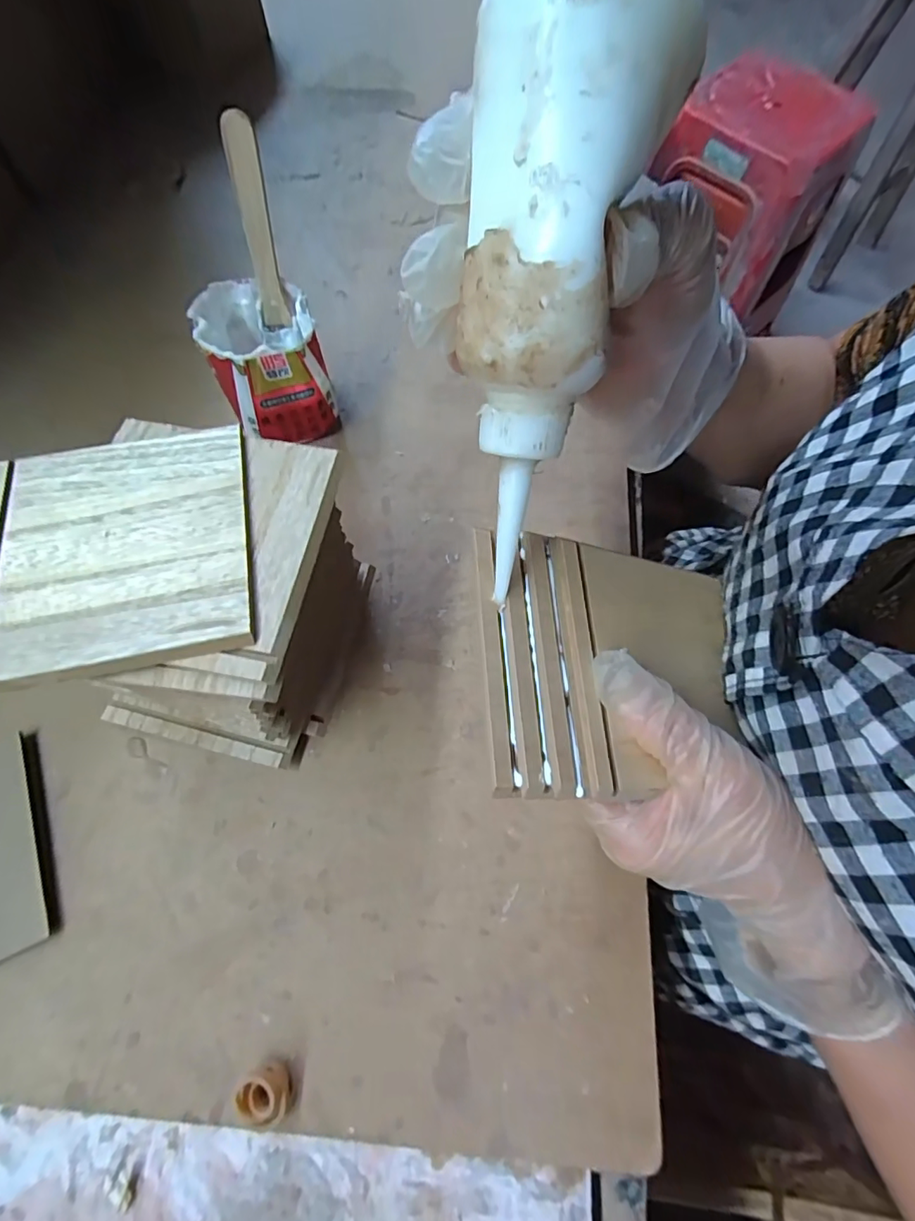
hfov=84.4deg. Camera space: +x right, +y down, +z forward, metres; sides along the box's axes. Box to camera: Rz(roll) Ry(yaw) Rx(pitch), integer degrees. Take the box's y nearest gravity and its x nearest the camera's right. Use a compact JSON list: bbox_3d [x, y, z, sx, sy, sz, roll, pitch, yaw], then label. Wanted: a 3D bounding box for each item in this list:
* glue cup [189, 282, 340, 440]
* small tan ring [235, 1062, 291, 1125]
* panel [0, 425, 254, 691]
[{"bbox_3d":[-0.122,-0.158,0.330,0.064,0.078,0.068,0,68,-1],"label":"glue cup"},{"bbox_3d":[-0.083,0.206,0.216,0.021,0.013,0.017,8,68,2],"label":"small tan ring"},{"bbox_3d":[-0.140,-0.025,0.206,0.106,0.005,0.104,-10,69,-6],"label":"panel"}]

